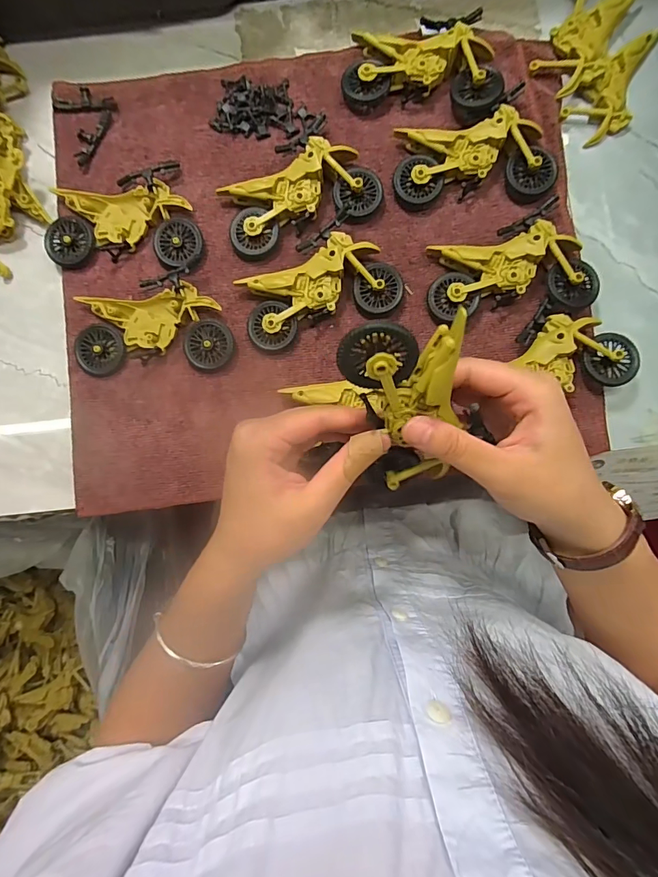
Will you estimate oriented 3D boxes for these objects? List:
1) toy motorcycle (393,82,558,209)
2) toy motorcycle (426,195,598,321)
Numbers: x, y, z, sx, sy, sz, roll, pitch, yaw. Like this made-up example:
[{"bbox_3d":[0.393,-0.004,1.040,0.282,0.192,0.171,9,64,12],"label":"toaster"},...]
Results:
[{"bbox_3d":[0.107,-0.215,0.313,0.116,0.022,0.073,-5,86,1],"label":"toy motorcycle"},{"bbox_3d":[0.132,-0.129,0.309,0.116,0.025,0.073,-5,86,1],"label":"toy motorcycle"}]

